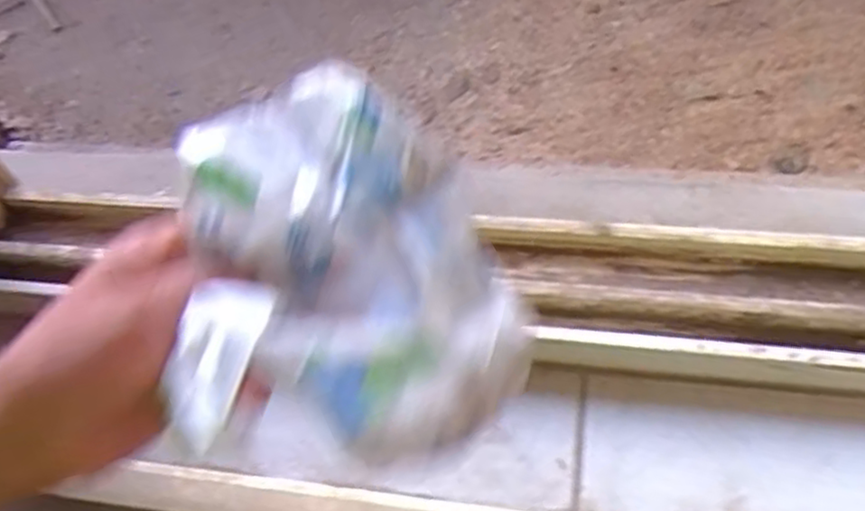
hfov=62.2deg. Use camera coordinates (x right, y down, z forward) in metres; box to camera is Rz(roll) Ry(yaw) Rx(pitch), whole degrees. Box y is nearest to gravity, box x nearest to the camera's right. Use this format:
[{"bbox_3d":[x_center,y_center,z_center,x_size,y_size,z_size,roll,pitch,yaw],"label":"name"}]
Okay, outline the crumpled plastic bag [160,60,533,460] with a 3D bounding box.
[{"bbox_3d":[-0.033,-0.002,0.299,0.133,0.055,0.158,-2,55,0],"label":"crumpled plastic bag"}]

